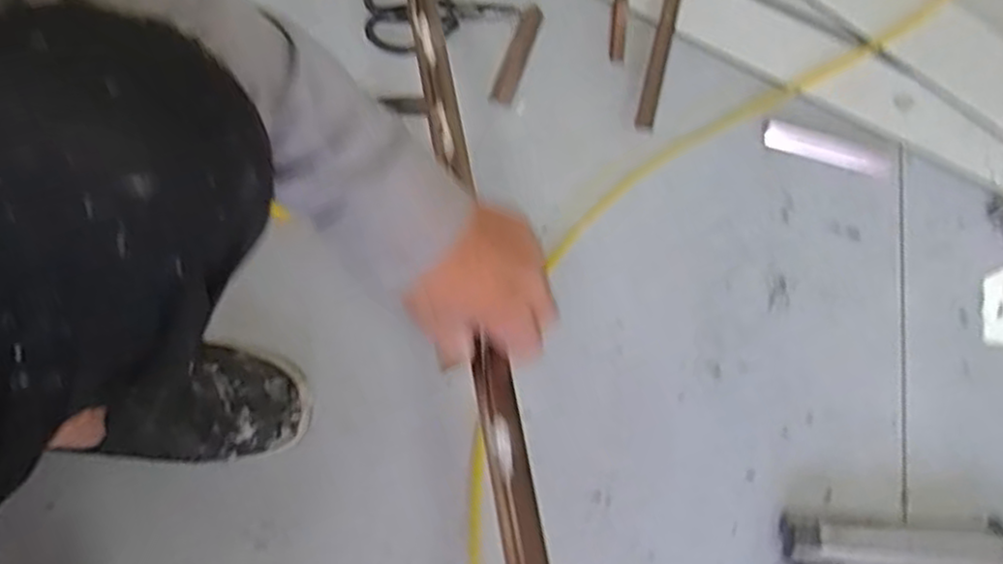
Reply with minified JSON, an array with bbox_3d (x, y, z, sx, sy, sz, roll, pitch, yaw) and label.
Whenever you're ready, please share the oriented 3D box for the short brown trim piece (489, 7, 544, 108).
[{"bbox_3d":[0.018,-0.254,0.819,0.026,0.010,0.138,18,67,3],"label":"short brown trim piece"}]

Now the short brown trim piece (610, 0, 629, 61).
[{"bbox_3d":[0.135,-0.309,0.829,0.017,0.007,0.140,8,67,-1],"label":"short brown trim piece"}]

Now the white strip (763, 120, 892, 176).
[{"bbox_3d":[0.351,-0.142,0.789,0.135,0.004,0.030,19,67,4],"label":"white strip"}]

